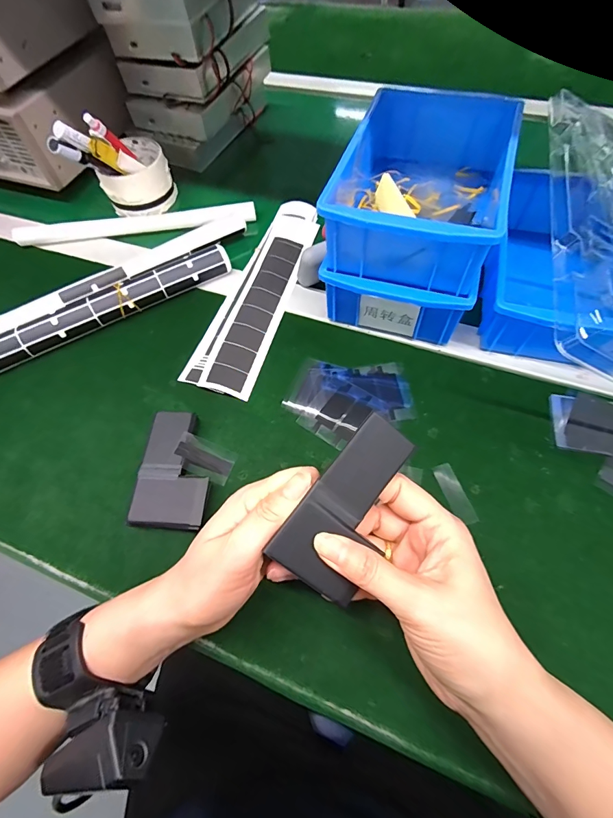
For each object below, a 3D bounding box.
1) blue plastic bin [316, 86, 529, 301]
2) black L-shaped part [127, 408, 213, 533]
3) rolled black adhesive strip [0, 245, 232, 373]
[{"bbox_3d":[0.102,-0.201,0.347,0.128,0.068,0.201,14,64,11],"label":"blue plastic bin"},{"bbox_3d":[-0.105,0.049,0.320,0.057,0.019,0.097,2,62,5],"label":"black L-shaped part"},{"bbox_3d":[-0.219,-0.101,0.402,0.294,0.027,0.030,-28,64,-11],"label":"rolled black adhesive strip"}]

